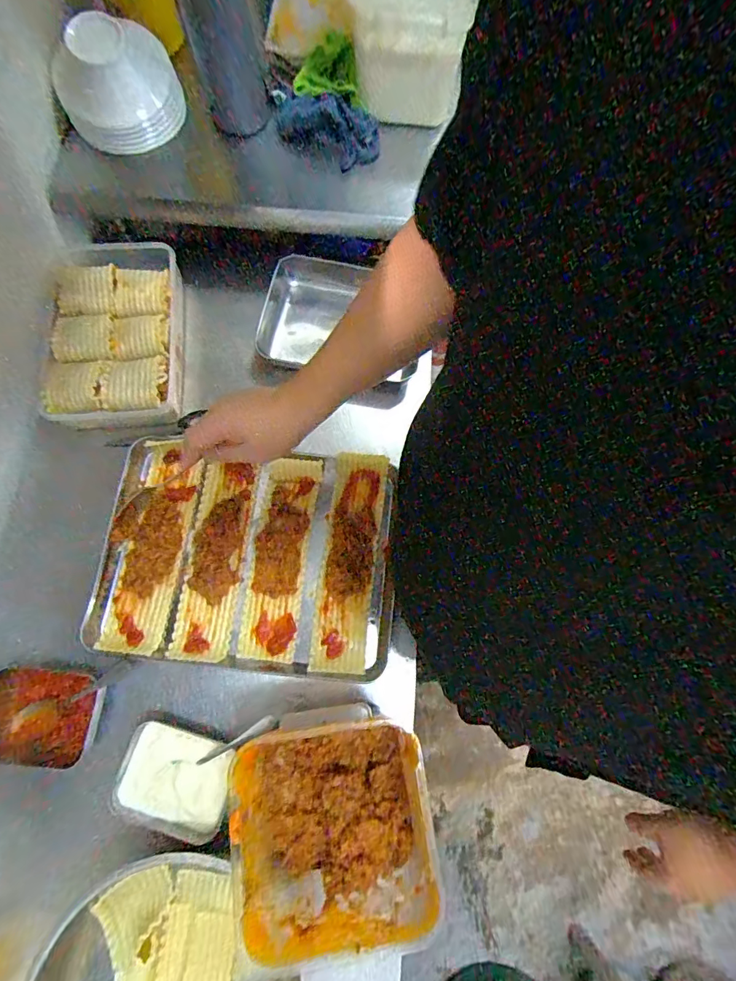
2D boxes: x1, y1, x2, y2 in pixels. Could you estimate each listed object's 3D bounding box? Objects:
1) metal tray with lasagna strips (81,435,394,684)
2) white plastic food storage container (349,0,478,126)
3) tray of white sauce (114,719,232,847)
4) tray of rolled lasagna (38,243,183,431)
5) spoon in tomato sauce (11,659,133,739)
[{"bbox_3d":[-0.166,0.085,0.632,0.407,0.029,0.305,4,74,1],"label":"metal tray with lasagna strips"},{"bbox_3d":[0.061,-0.674,0.629,0.193,0.199,0.153,5,74,1],"label":"white plastic food storage container"},{"bbox_3d":[-0.232,0.353,0.551,0.129,0.036,0.106,15,74,4],"label":"tray of white sauce"},{"bbox_3d":[-0.376,-0.240,0.678,0.187,0.071,0.283,-5,74,-2],"label":"tray of rolled lasagna"},{"bbox_3d":[-0.367,0.258,0.555,0.153,0.033,0.036,-28,76,-8],"label":"spoon in tomato sauce"}]

